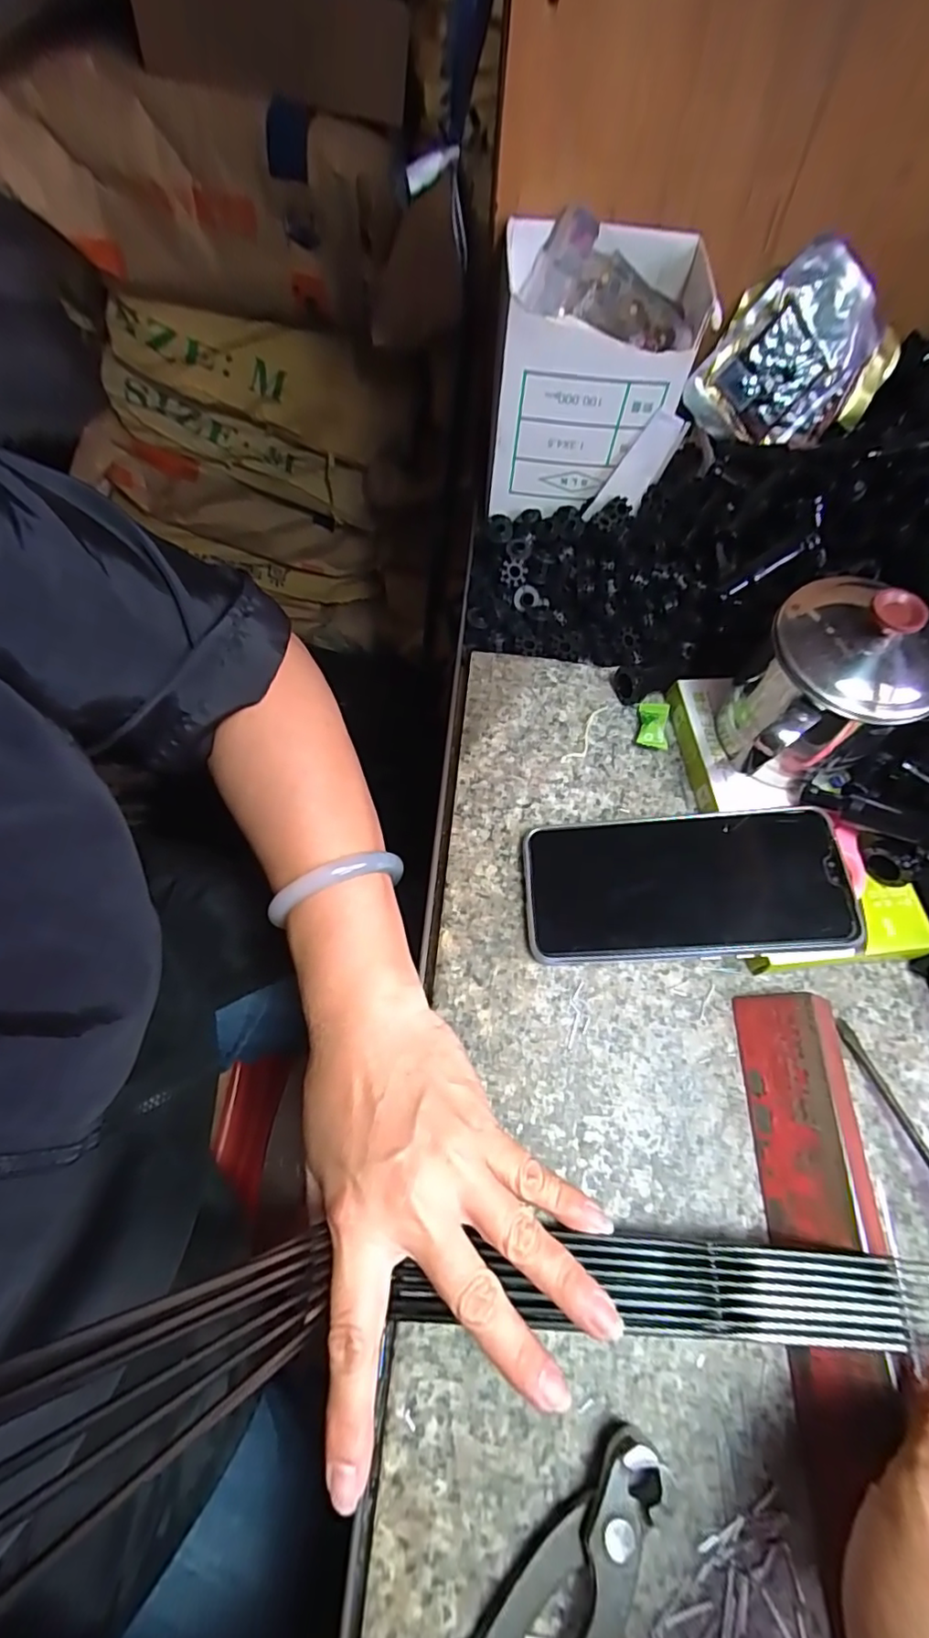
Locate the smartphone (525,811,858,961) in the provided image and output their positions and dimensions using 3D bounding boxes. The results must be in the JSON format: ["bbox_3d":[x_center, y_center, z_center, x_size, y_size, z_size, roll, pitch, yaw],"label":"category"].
[{"bbox_3d":[0.111,0.034,0.298,0.157,0.007,0.074,-4,62,7],"label":"smartphone"}]

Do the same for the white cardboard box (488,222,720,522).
[{"bbox_3d":[0.082,-0.289,0.387,0.133,0.129,0.090,9,64,1],"label":"white cardboard box"}]

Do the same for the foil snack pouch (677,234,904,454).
[{"bbox_3d":[0.221,-0.299,0.385,0.107,0.102,0.020,30,30,-10],"label":"foil snack pouch"}]

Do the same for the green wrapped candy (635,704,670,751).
[{"bbox_3d":[0.118,-0.060,0.359,0.019,0.008,0.034,11,65,4],"label":"green wrapped candy"}]

